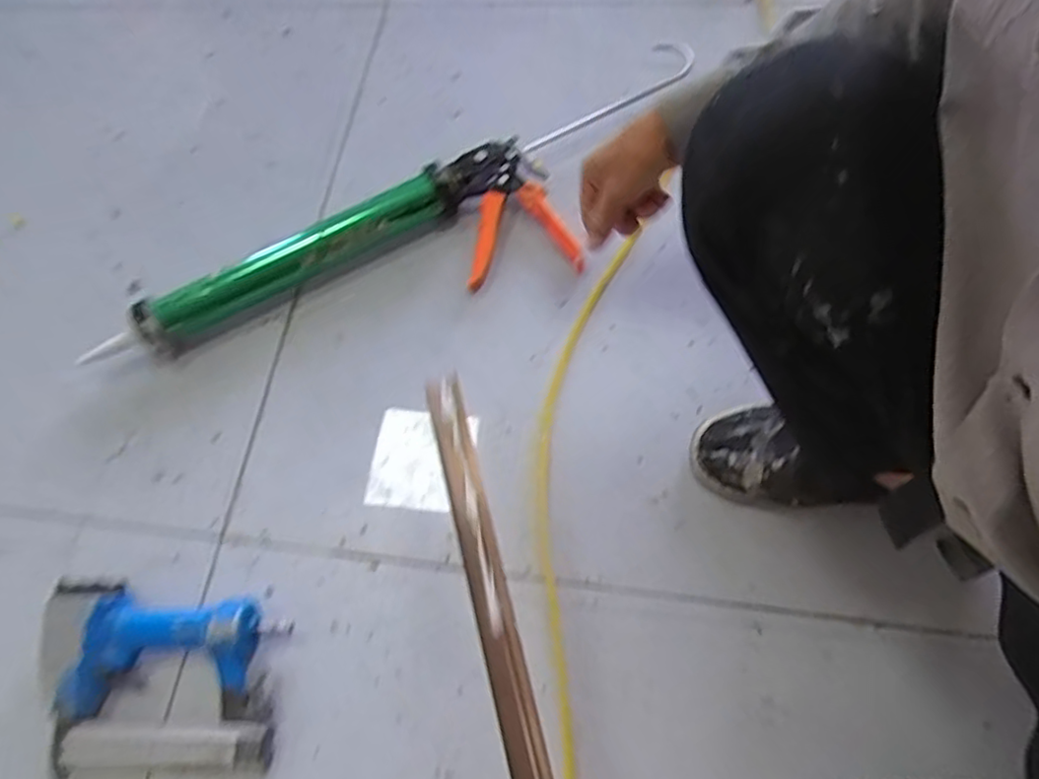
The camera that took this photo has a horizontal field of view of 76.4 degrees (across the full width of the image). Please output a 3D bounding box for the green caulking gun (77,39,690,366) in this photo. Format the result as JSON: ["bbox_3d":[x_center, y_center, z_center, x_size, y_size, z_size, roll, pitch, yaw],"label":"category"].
[{"bbox_3d":[-0.096,-0.173,0.785,0.758,0.089,0.182,-30,67,-7],"label":"green caulking gun"}]

